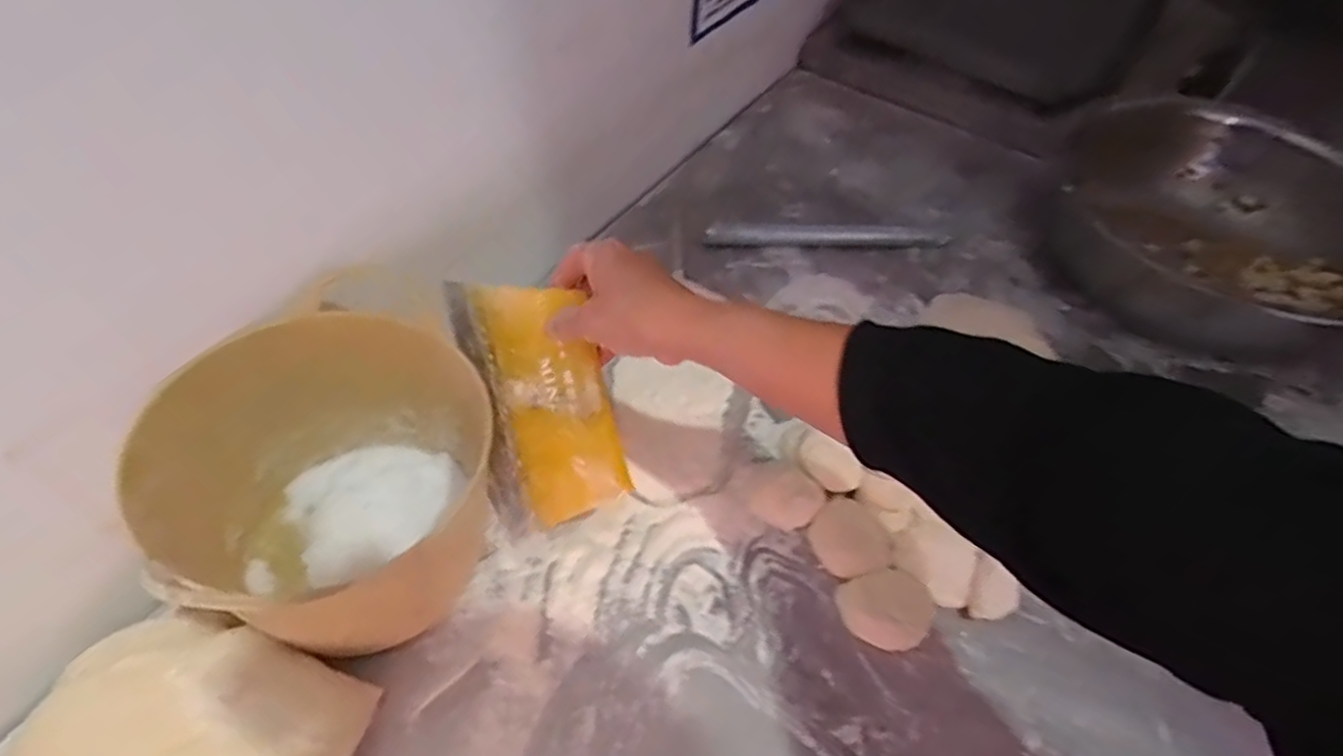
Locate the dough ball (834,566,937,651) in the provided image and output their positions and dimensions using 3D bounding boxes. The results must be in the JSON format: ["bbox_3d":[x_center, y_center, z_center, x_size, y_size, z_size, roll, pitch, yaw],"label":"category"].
[{"bbox_3d":[0.167,0.178,0.538,0.069,0.017,0.056,-16,54,-19],"label":"dough ball"}]

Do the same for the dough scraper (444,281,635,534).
[{"bbox_3d":[-0.099,0.023,0.515,0.121,0.190,0.010,-5,13,30],"label":"dough scraper"}]

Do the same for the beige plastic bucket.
[{"bbox_3d":[-0.229,0.065,0.486,0.180,0.172,0.181,3,50,-4],"label":"beige plastic bucket"}]

